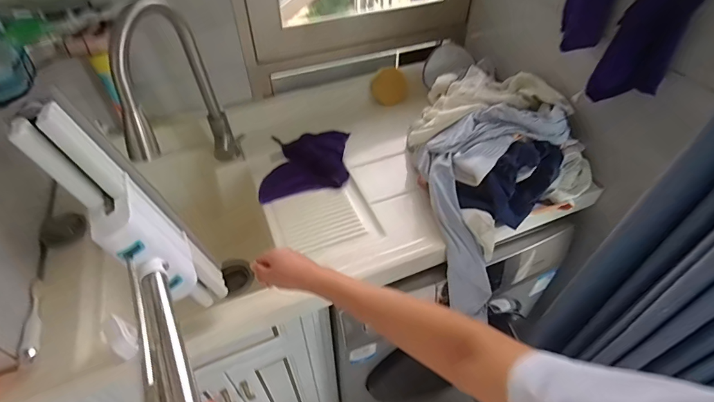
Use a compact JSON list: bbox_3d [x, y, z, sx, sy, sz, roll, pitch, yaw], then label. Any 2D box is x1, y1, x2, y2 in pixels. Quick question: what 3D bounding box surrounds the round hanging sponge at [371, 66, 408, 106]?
[{"bbox_3d":[0.097,-0.345,1.171,0.108,0.108,0.029,-1,48,-2],"label":"round hanging sponge"}]

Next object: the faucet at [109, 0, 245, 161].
[{"bbox_3d":[-0.352,-0.178,0.779,0.059,0.402,0.278,16,50,13],"label":"faucet"}]

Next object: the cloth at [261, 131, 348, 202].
[{"bbox_3d":[-0.134,-0.091,0.989,0.213,0.107,0.190,2,48,0],"label":"cloth"}]

